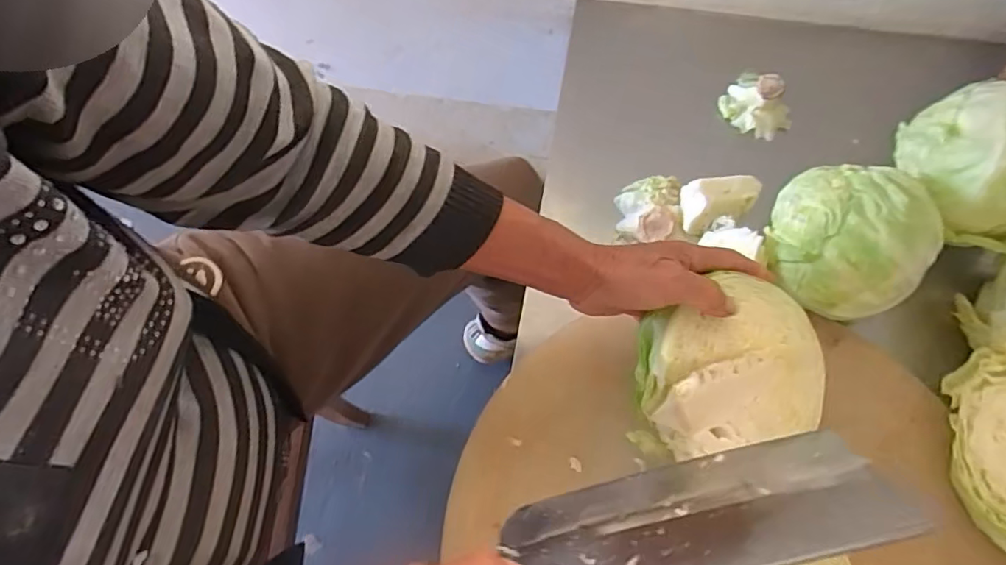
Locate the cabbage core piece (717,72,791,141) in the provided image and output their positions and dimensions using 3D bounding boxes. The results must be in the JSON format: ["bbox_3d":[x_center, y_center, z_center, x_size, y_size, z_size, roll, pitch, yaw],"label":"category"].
[{"bbox_3d":[0.262,-0.189,0.584,0.056,0.039,0.077,-30,70,-10],"label":"cabbage core piece"}]

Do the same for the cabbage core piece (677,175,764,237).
[{"bbox_3d":[0.202,-0.080,0.528,0.080,0.027,0.044,-19,69,-6],"label":"cabbage core piece"}]

